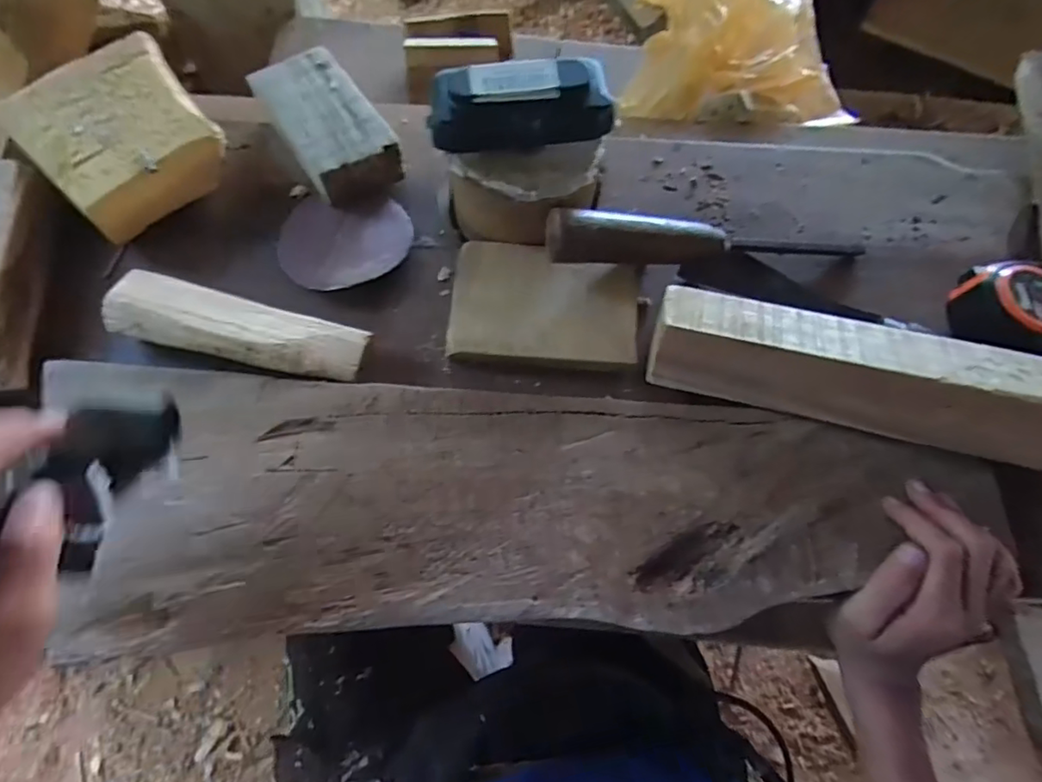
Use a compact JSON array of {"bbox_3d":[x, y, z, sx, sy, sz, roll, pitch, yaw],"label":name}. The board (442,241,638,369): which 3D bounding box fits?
[{"bbox_3d":[0.017,-0.057,0.383,0.122,0.013,0.082,8,70,-2],"label":"board"}]

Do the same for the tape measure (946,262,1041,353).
[{"bbox_3d":[0.320,-0.054,0.378,0.062,0.036,0.061,19,71,4],"label":"tape measure"}]

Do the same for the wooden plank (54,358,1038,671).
[{"bbox_3d":[0.001,0.059,0.329,0.488,0.022,0.144,0,65,-2],"label":"wooden plank"}]

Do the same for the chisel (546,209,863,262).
[{"bbox_3d":[0.130,-0.101,0.398,0.234,0.027,0.029,-2,64,-18],"label":"chisel"}]

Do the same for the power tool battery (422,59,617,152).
[{"bbox_3d":[0.001,-0.168,0.339,0.104,0.032,0.035,-5,71,-6],"label":"power tool battery"}]

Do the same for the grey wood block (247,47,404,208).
[{"bbox_3d":[-0.141,-0.193,0.426,0.065,0.040,0.123,-31,75,-12],"label":"grey wood block"}]

